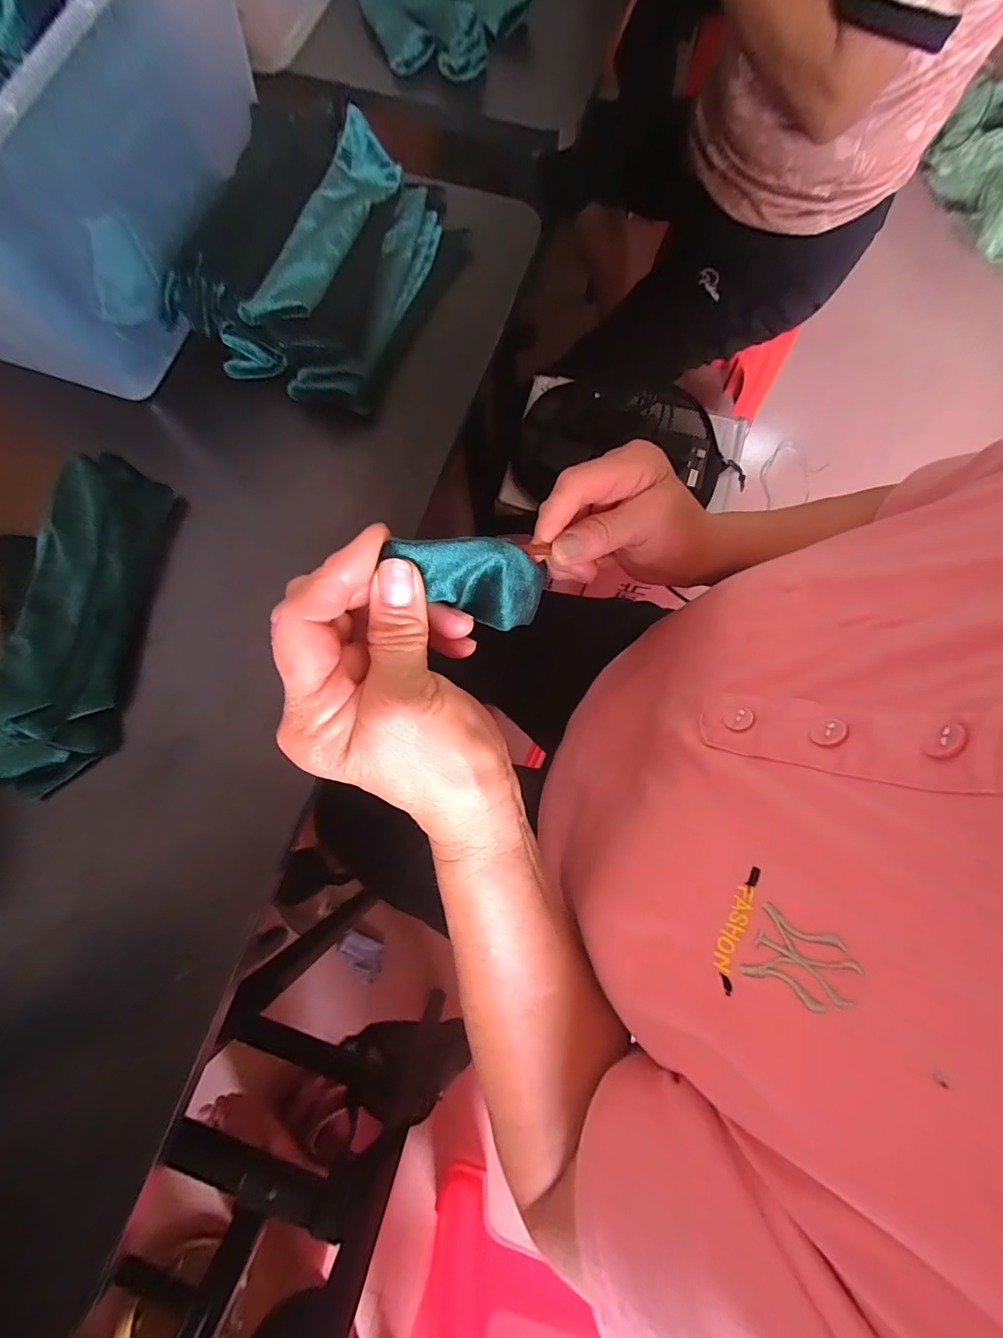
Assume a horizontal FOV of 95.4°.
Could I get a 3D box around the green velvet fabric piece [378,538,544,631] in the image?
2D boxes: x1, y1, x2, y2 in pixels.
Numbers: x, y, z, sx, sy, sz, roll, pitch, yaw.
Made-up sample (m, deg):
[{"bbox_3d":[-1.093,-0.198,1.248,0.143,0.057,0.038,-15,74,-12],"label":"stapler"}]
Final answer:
[{"bbox_3d":[-0.010,-0.045,0.222,0.014,0.113,0.040,23,97,34],"label":"green velvet fabric piece"}]

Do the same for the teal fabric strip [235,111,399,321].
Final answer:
[{"bbox_3d":[-0.123,-0.309,0.319,0.041,0.021,0.177,20,78,5],"label":"teal fabric strip"}]

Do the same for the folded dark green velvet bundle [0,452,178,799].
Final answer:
[{"bbox_3d":[-0.291,-0.035,0.297,0.105,0.030,0.213,5,78,2],"label":"folded dark green velvet bundle"}]

